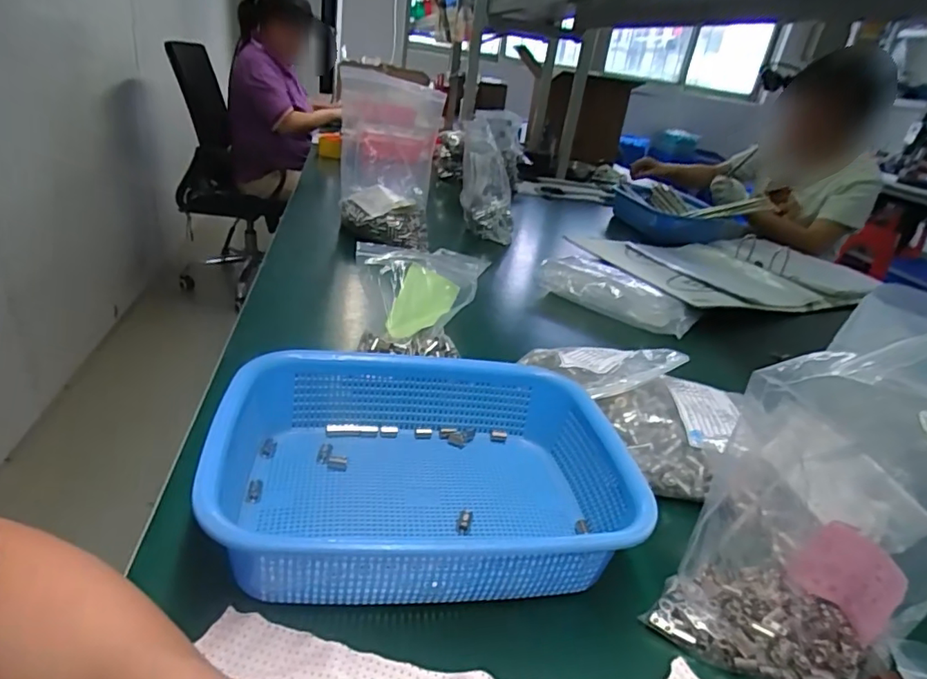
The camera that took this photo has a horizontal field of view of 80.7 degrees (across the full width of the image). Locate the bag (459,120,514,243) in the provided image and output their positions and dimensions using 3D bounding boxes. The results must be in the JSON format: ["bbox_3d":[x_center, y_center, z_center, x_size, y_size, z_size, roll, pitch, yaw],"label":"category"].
[{"bbox_3d":[0.049,-0.312,1.092,0.109,0.194,0.100,5,28,-7],"label":"bag"}]

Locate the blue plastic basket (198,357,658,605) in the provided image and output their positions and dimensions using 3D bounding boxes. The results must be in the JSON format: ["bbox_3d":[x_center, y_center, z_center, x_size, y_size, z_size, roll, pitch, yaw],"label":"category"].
[{"bbox_3d":[-0.020,0.090,0.400,0.281,0.075,0.205,2,28,-12],"label":"blue plastic basket"}]

